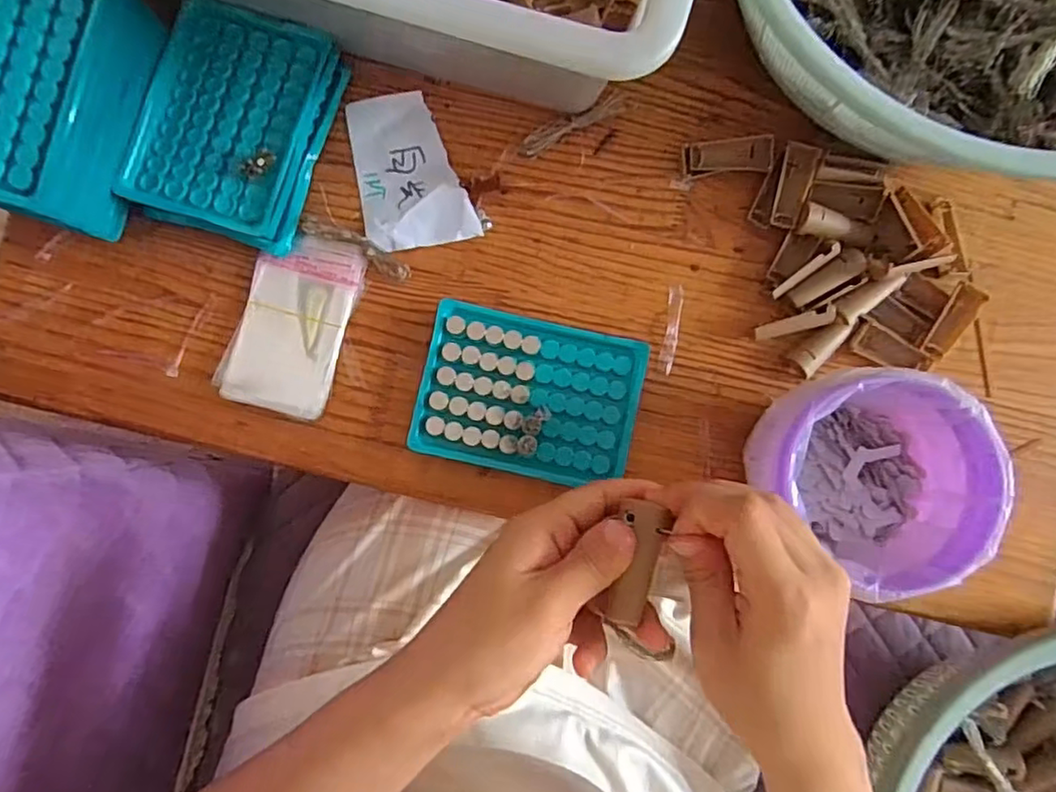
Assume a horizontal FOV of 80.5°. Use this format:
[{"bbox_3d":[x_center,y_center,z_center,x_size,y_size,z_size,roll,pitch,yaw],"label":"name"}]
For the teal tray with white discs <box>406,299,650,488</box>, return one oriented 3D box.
[{"bbox_3d":[0.001,0.000,0.386,0.131,0.014,0.094,12,88,-2],"label":"teal tray with white discs"}]

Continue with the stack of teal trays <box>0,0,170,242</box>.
[{"bbox_3d":[-0.278,-0.169,0.354,0.097,0.084,0.132,18,88,-2],"label":"stack of teal trays"}]

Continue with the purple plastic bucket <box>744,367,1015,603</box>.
[{"bbox_3d":[0.182,0.042,0.346,0.100,0.091,0.105,0,88,-2],"label":"purple plastic bucket"}]

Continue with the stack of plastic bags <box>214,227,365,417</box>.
[{"bbox_3d":[-0.147,-0.046,0.389,0.066,0.009,0.111,16,88,-2],"label":"stack of plastic bags"}]

